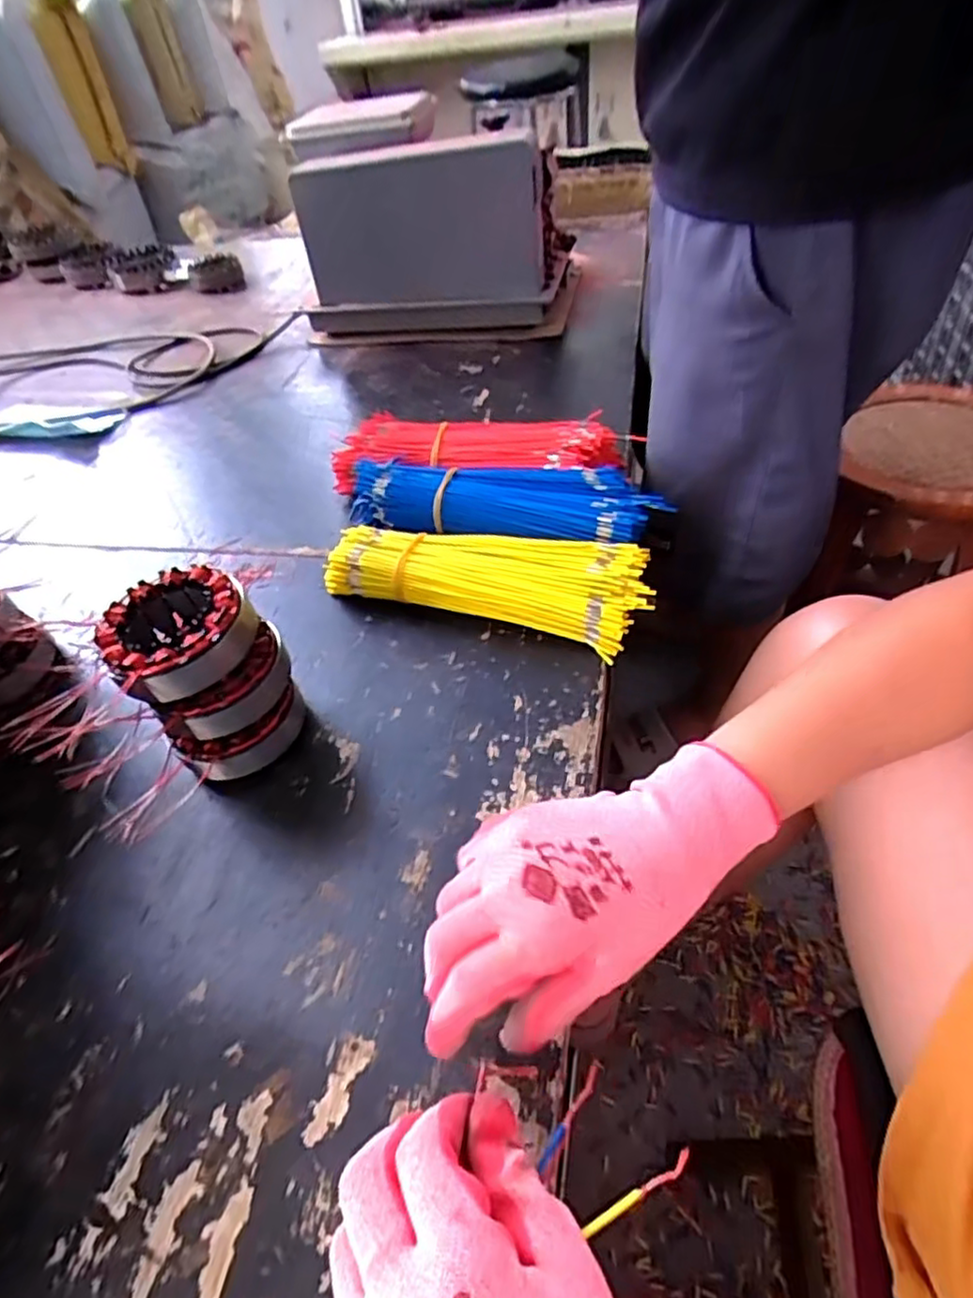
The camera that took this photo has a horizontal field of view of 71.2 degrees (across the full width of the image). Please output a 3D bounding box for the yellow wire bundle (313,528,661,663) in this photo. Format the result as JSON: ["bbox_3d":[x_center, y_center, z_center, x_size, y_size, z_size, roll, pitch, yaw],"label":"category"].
[{"bbox_3d":[0.002,-0.056,0.533,0.249,0.045,0.089,12,49,18],"label":"yellow wire bundle"}]

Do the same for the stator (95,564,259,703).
[{"bbox_3d":[-0.187,-0.012,0.412,0.082,0.034,0.082,-4,46,4],"label":"stator"}]

